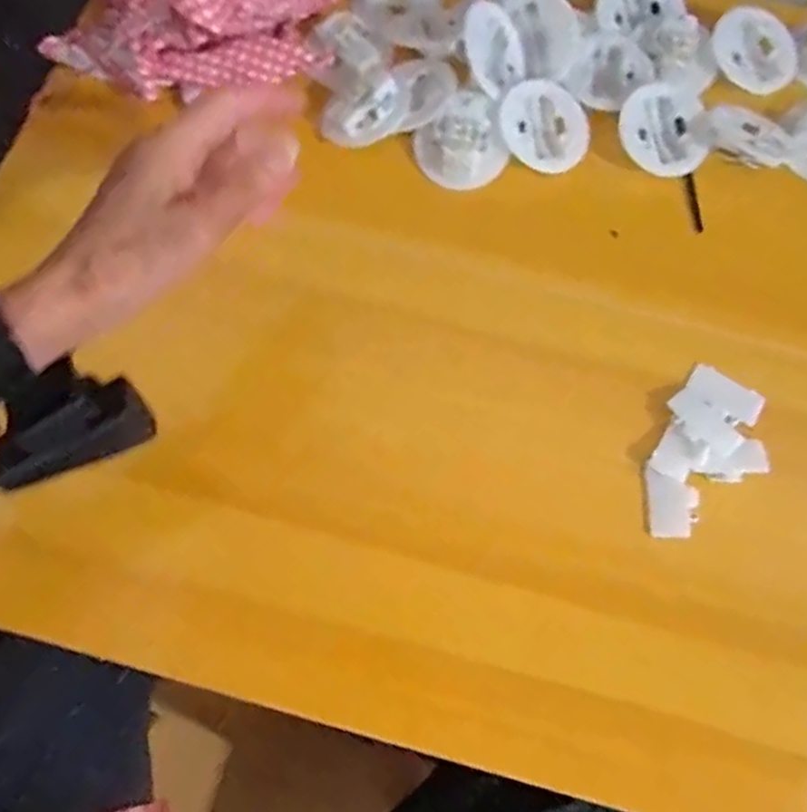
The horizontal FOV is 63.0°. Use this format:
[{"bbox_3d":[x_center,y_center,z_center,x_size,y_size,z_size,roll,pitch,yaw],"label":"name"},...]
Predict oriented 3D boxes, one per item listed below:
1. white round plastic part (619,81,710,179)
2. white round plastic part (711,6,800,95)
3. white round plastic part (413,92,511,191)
[{"bbox_3d":[0.184,-0.198,0.467,0.058,0.007,0.068,-2,73,-1],"label":"white round plastic part"},{"bbox_3d":[0.260,-0.264,0.483,0.067,0.007,0.065,0,73,-1],"label":"white round plastic part"},{"bbox_3d":[0.043,-0.181,0.458,0.064,0.013,0.057,-42,96,0],"label":"white round plastic part"}]

